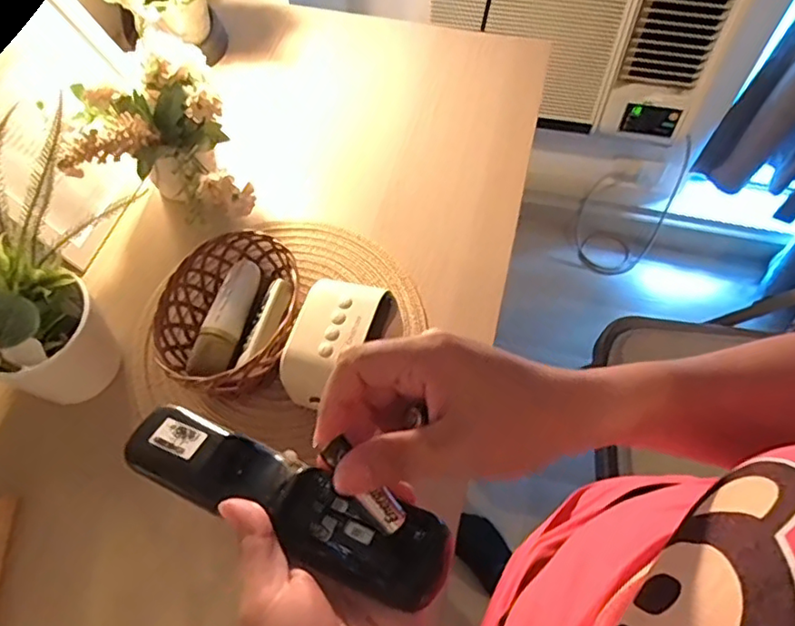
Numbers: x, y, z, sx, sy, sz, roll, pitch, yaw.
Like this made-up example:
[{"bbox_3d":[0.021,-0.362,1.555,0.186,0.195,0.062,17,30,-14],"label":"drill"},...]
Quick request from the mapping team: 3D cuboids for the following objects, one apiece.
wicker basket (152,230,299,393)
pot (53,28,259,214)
[{"bbox_3d":[-0.155,0.006,0.562,0.124,0.071,0.157,7,61,5],"label":"wicker basket"},{"bbox_3d":[-0.244,-0.166,0.597,0.149,0.141,0.154,-1,61,1],"label":"pot"}]

